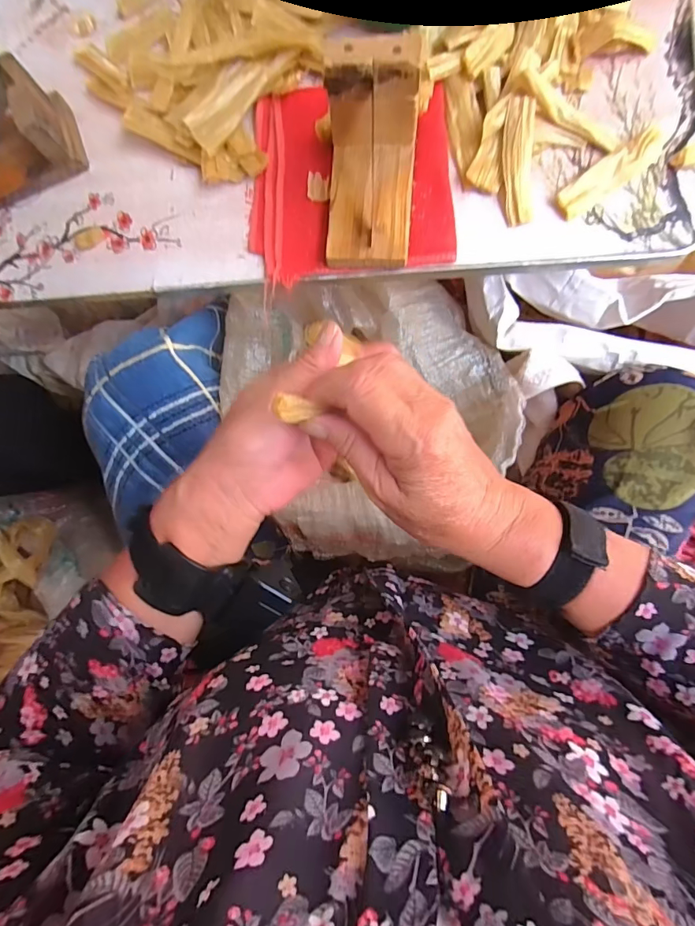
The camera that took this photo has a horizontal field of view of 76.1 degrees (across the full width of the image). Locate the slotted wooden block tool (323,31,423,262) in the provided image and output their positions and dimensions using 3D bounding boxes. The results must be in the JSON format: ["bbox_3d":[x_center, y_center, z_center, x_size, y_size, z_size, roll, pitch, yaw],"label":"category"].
[{"bbox_3d":[0.015,-0.205,0.307,0.060,0.082,0.107,4,86,6],"label":"slotted wooden block tool"}]

